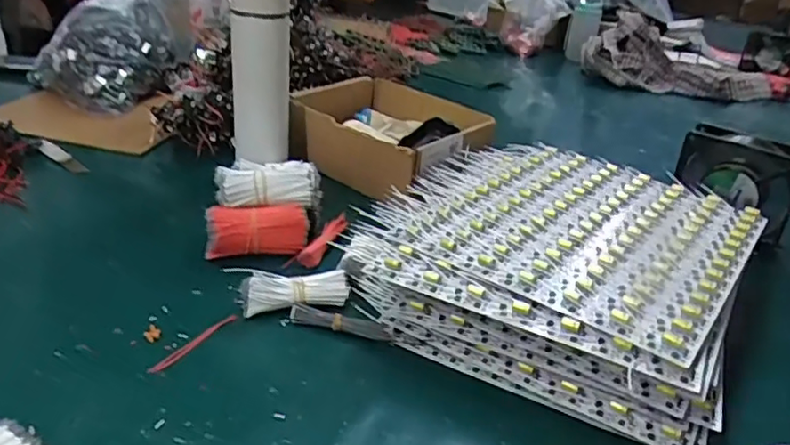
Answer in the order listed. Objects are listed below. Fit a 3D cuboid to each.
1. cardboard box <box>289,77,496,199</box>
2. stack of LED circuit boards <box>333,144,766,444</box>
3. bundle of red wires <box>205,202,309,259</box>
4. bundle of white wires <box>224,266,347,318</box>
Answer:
[{"bbox_3d":[-0.011,-0.106,0.762,0.164,0.101,0.231,-18,36,-41],"label":"cardboard box"},{"bbox_3d":[0.146,0.036,0.562,0.295,0.105,0.308,20,29,24],"label":"stack of LED circuit boards"},{"bbox_3d":[-0.130,0.006,0.580,0.091,0.038,0.032,-2,28,-19],"label":"bundle of red wires"},{"bbox_3d":[-0.090,0.058,0.524,0.097,0.033,0.036,0,27,-14],"label":"bundle of white wires"}]

